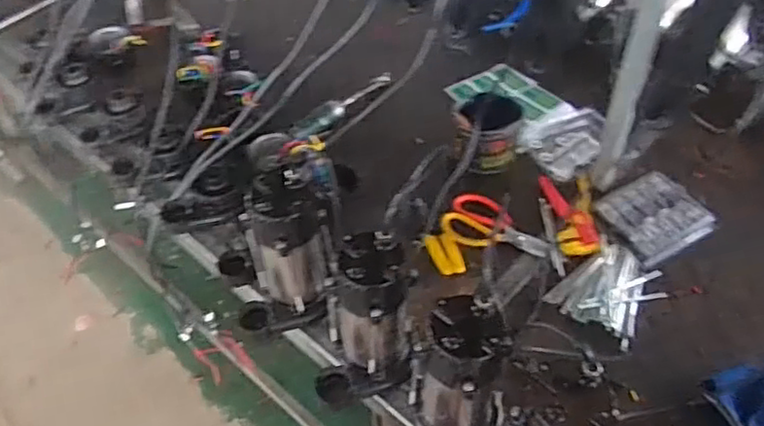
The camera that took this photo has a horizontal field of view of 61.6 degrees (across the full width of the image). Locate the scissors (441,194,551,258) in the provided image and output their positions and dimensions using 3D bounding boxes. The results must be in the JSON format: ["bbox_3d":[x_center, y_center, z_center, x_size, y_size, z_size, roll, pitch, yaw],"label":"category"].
[{"bbox_3d":[0.193,0.031,1.090,0.187,0.018,0.110,26,55,22],"label":"scissors"}]

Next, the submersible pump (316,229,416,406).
[{"bbox_3d":[-0.018,0.151,0.848,0.118,0.238,0.135,2,49,4],"label":"submersible pump"}]

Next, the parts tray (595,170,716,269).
[{"bbox_3d":[0.471,0.000,1.106,0.147,0.031,0.151,-21,52,-16],"label":"parts tray"}]

